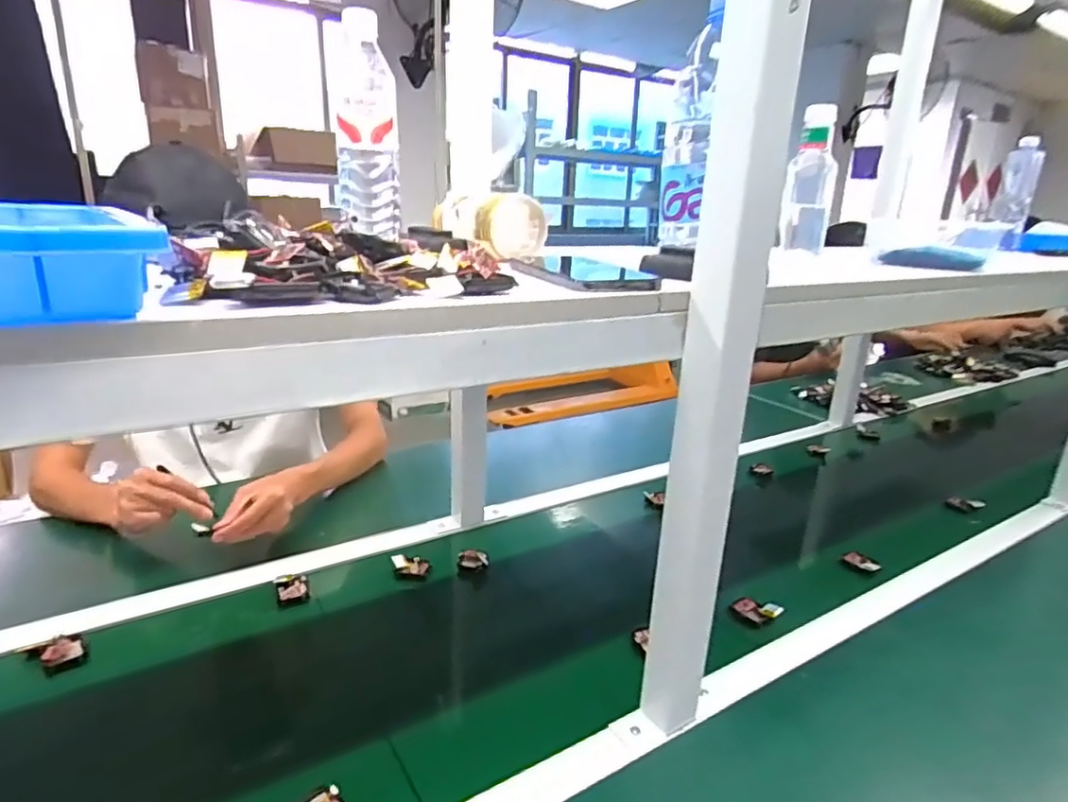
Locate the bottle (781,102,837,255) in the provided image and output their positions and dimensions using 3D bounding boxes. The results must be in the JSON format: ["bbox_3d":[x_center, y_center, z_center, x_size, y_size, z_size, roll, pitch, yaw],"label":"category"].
[{"bbox_3d":[0.398,-0.316,0.878,0.067,0.193,0.067,9,20,19],"label":"bottle"}]

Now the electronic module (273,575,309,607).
[{"bbox_3d":[-0.302,0.235,0.764,0.036,0.007,0.037,-11,65,-23],"label":"electronic module"}]

